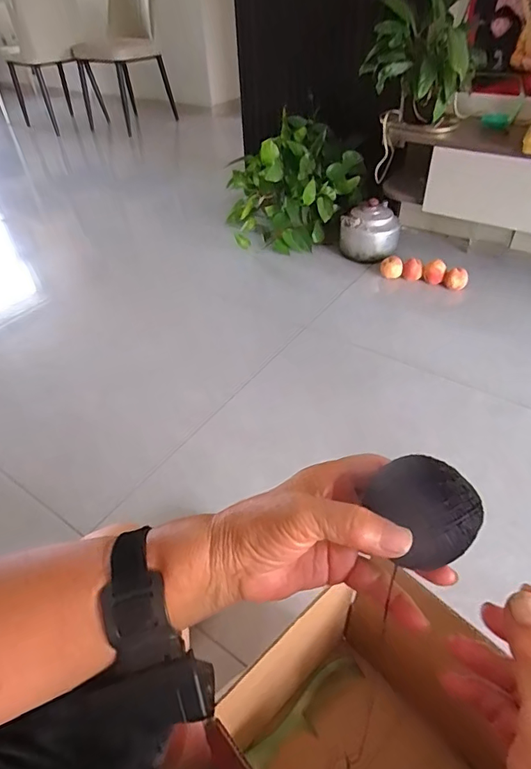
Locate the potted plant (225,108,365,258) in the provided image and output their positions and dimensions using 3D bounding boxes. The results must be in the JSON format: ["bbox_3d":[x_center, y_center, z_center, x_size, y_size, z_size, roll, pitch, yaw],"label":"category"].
[{"bbox_3d":[0.090,-0.728,1.675,0.439,0.327,0.400,-7,43,-4],"label":"potted plant"}]

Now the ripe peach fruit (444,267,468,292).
[{"bbox_3d":[0.588,-0.322,1.426,0.065,0.055,0.053,17,46,21],"label":"ripe peach fruit"}]

